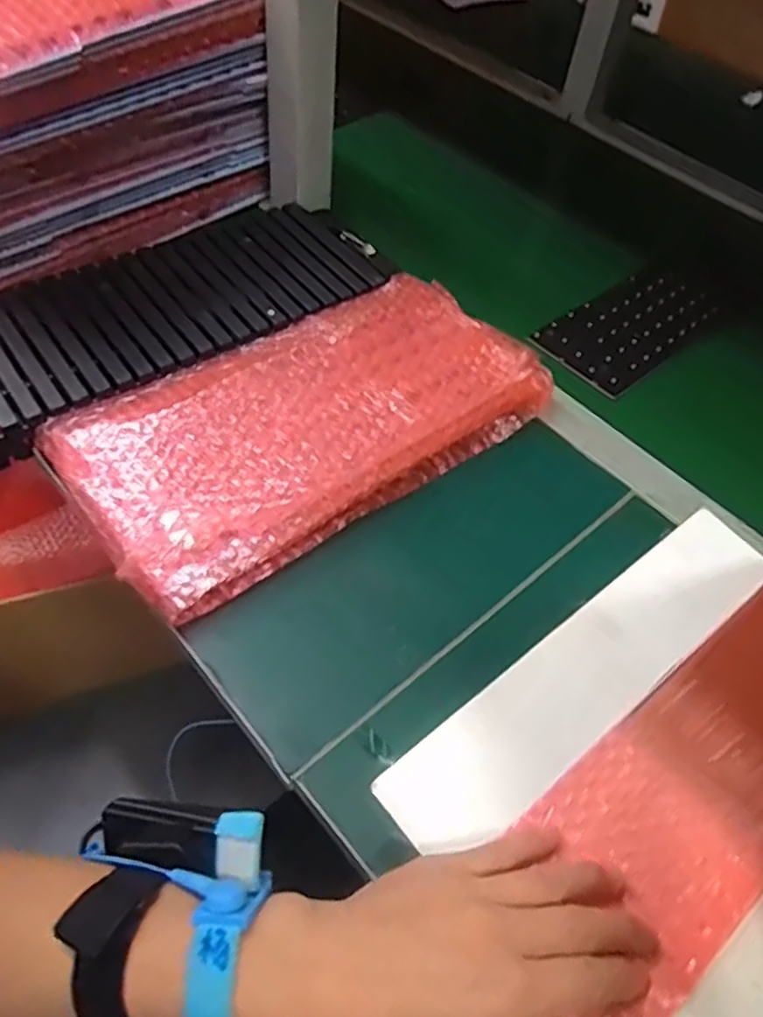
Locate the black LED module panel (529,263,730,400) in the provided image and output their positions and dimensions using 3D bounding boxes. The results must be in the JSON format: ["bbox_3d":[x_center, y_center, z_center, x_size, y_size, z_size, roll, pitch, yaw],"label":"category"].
[{"bbox_3d":[0.228,-0.165,0.614,0.202,0.009,0.090,-35,63,-27],"label":"black LED module panel"}]

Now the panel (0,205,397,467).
[{"bbox_3d":[-0.198,-0.131,0.507,0.452,0.034,0.153,-32,62,-26],"label":"panel"}]

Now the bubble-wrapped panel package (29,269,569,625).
[{"bbox_3d":[-0.045,-0.060,0.475,0.316,0.040,0.157,-30,61,-25],"label":"bubble-wrapped panel package"}]

